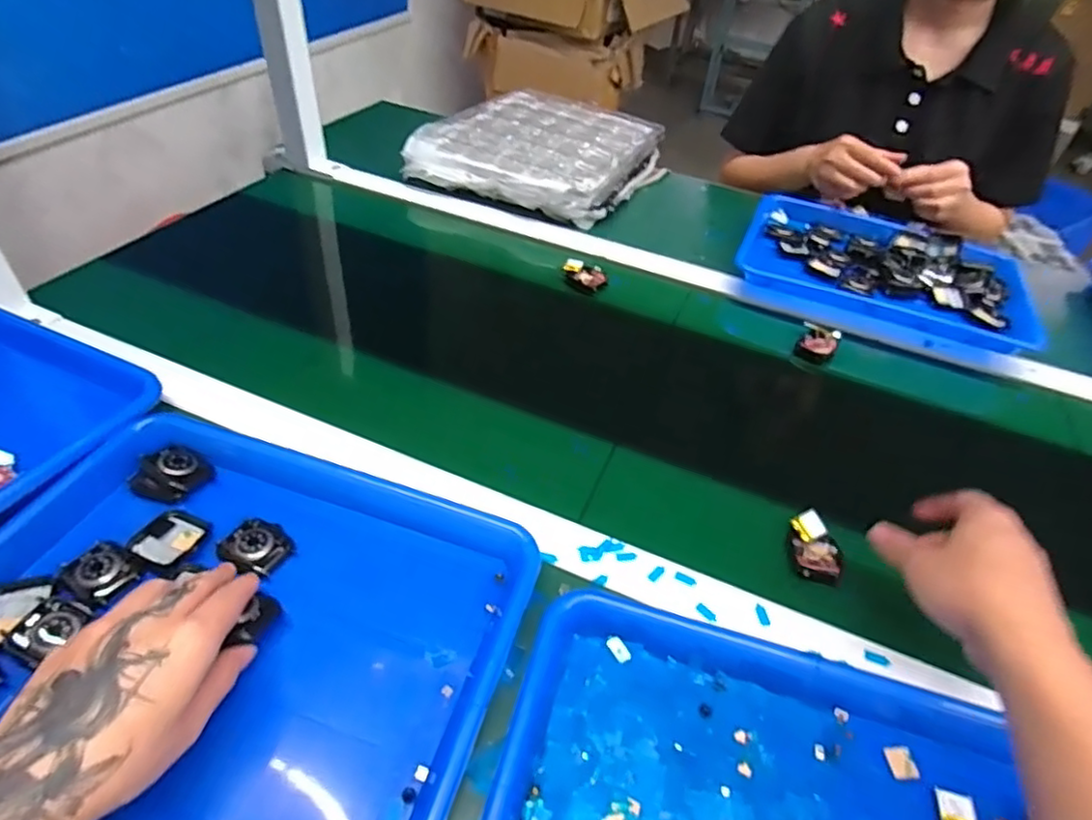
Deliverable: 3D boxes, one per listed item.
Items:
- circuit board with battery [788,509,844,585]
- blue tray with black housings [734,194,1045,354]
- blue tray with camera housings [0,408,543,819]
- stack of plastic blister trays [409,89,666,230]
[{"bbox_3d":[0.207,0.105,0.471,0.034,0.012,0.059,11,44,4],"label":"circuit board with battery"},{"bbox_3d":[0.412,-0.176,0.761,0.324,0.039,0.243,22,46,14],"label":"blue tray with black housings"},{"bbox_3d":[-0.194,0.131,0.389,0.336,0.034,0.269,16,45,9],"label":"blue tray with camera housings"},{"bbox_3d":[-0.002,-0.384,0.923,0.291,0.066,0.328,25,47,18],"label":"stack of plastic blister trays"}]

